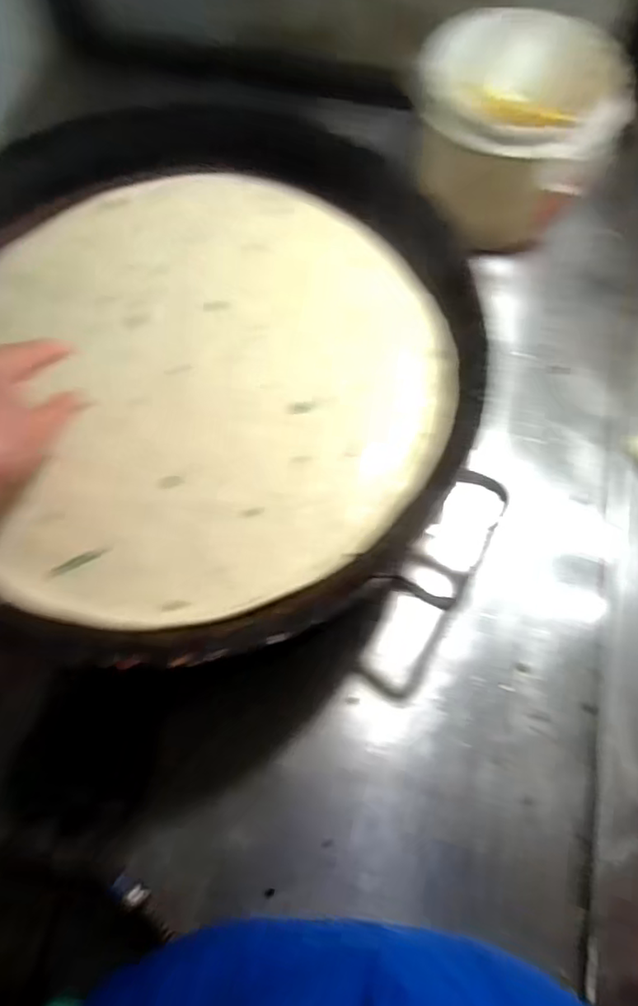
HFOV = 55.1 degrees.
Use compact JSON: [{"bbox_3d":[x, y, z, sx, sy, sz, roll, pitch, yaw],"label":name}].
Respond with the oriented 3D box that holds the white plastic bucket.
[{"bbox_3d":[0.208,-0.407,0.690,0.188,0.157,0.172,0,67,-1],"label":"white plastic bucket"}]

